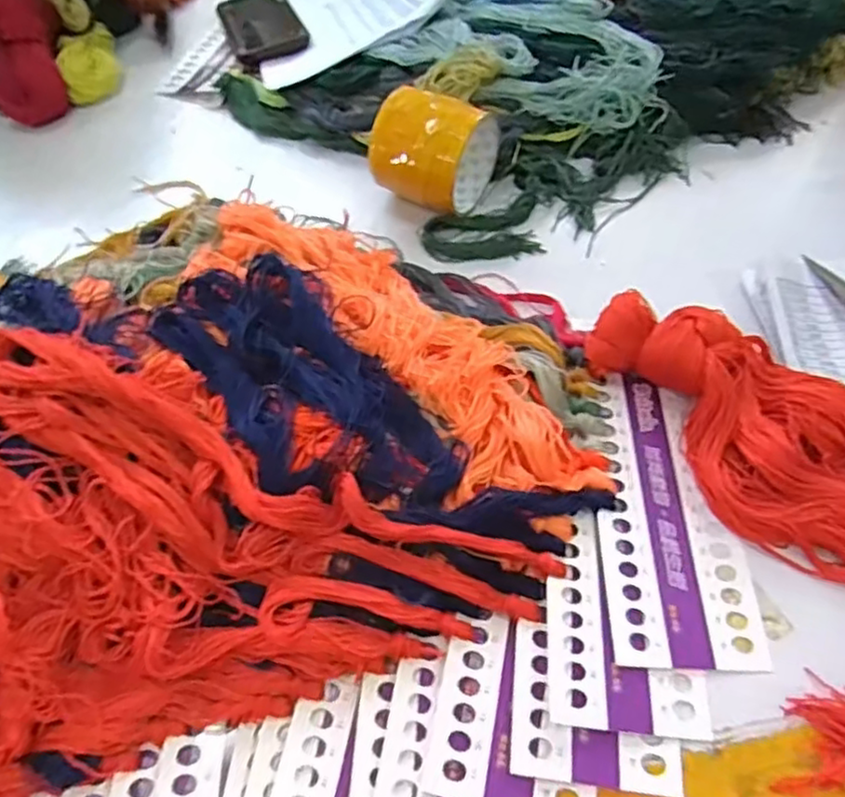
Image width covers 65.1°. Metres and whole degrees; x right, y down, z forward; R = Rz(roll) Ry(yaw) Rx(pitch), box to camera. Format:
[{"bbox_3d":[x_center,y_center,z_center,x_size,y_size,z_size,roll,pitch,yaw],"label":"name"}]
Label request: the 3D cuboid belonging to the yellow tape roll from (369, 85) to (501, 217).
[{"bbox_3d":[0.010,-0.203,0.538,0.074,0.087,0.096,28,63,19],"label":"yellow tape roll"}]

